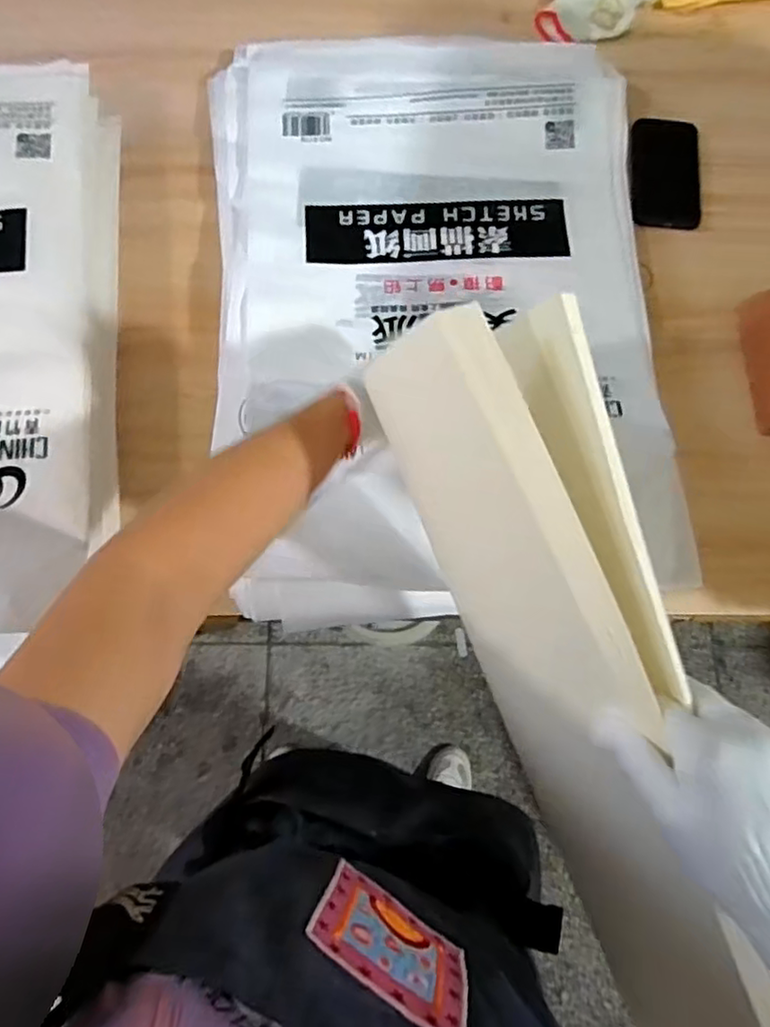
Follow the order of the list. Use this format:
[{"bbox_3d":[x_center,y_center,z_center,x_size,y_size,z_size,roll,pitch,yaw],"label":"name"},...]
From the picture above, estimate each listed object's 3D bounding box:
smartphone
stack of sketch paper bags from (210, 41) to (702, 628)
[{"bbox_3d":[0.335,-0.409,0.756,0.084,0.016,0.150,10,74,1],"label":"smartphone"},{"bbox_3d":[0.055,-0.225,0.655,0.443,0.058,0.632,-4,74,-3],"label":"stack of sketch paper bags"}]

